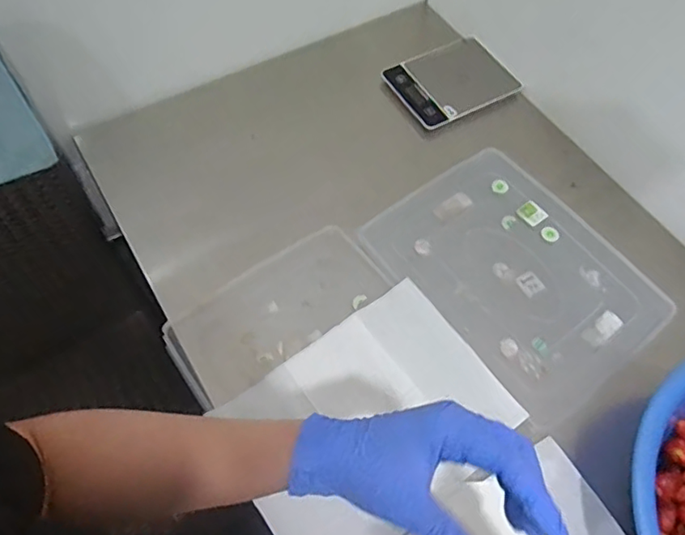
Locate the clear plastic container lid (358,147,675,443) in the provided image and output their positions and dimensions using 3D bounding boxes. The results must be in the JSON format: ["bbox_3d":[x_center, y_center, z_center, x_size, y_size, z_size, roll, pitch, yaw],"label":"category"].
[{"bbox_3d":[0.237,0.006,0.777,0.284,0.015,0.357,-32,67,-19],"label":"clear plastic container lid"}]

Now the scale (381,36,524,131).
[{"bbox_3d":[0.179,-0.311,0.936,0.191,0.023,0.151,-24,65,-15],"label":"scale"}]

